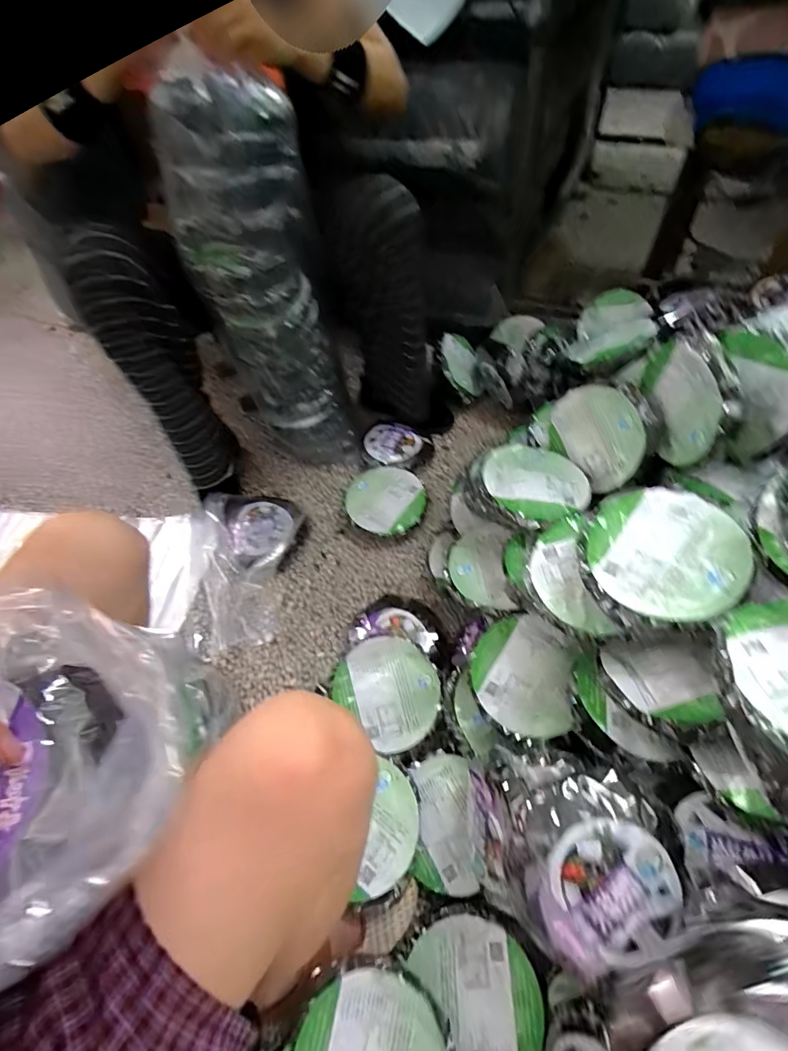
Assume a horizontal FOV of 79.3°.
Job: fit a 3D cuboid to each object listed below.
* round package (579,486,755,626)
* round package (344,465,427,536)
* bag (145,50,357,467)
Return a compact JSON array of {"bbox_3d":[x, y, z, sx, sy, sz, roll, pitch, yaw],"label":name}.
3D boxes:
[{"bbox_3d":[0.291,0.033,0.516,0.154,0.039,0.162,-3,55,4],"label":"round package"},{"bbox_3d":[-0.017,-0.048,0.968,0.158,0.056,0.168,-3,55,4],"label":"round package"},{"bbox_3d":[-0.226,-0.412,0.882,0.204,0.590,0.239,-11,55,-2],"label":"bag"}]

